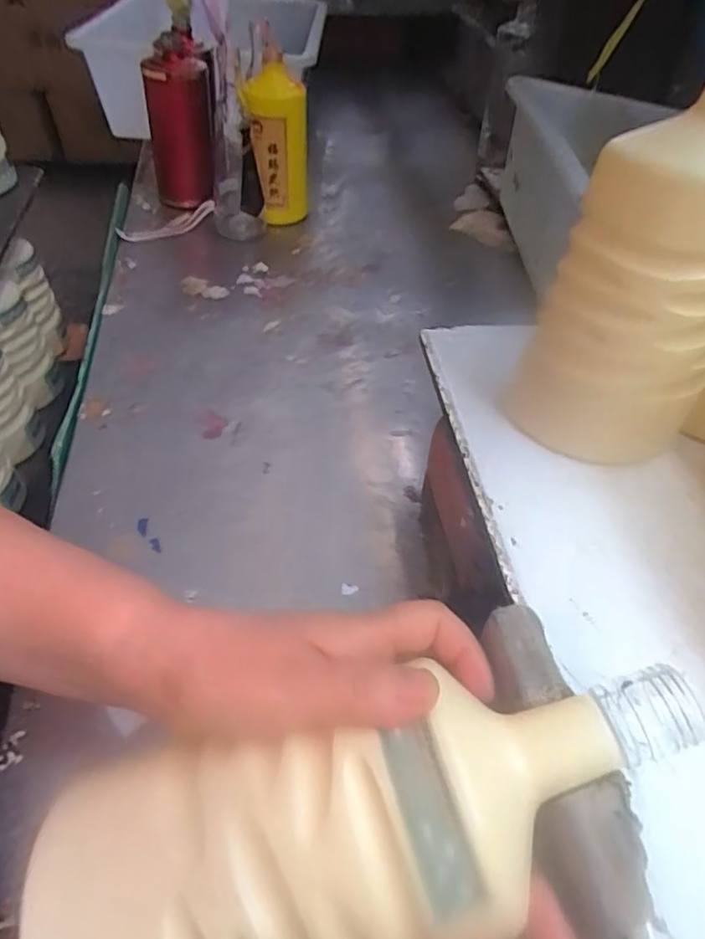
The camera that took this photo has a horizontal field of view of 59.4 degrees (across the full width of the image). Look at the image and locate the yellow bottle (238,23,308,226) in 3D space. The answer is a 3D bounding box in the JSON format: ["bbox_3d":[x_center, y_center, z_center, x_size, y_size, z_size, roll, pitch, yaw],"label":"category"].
[{"bbox_3d":[-0.090,-0.399,0.760,0.064,0.194,0.075,11,47,7],"label":"yellow bottle"}]

